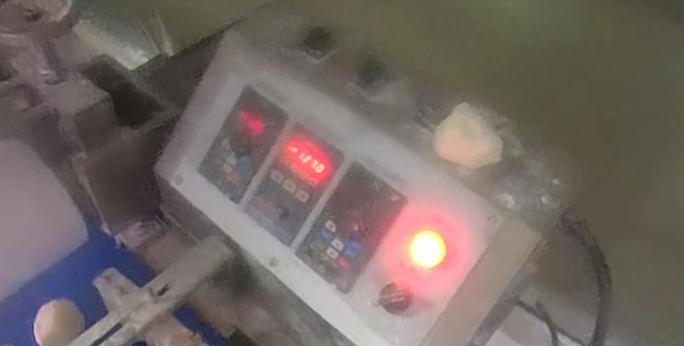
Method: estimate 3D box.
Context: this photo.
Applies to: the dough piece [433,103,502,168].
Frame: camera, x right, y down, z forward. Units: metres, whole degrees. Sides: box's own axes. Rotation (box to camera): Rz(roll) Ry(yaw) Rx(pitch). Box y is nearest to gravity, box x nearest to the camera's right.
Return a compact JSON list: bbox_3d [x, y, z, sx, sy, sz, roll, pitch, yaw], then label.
[{"bbox_3d":[0.103,-0.028,0.462,0.040,0.034,0.045,-30,59,-24],"label":"dough piece"}]

